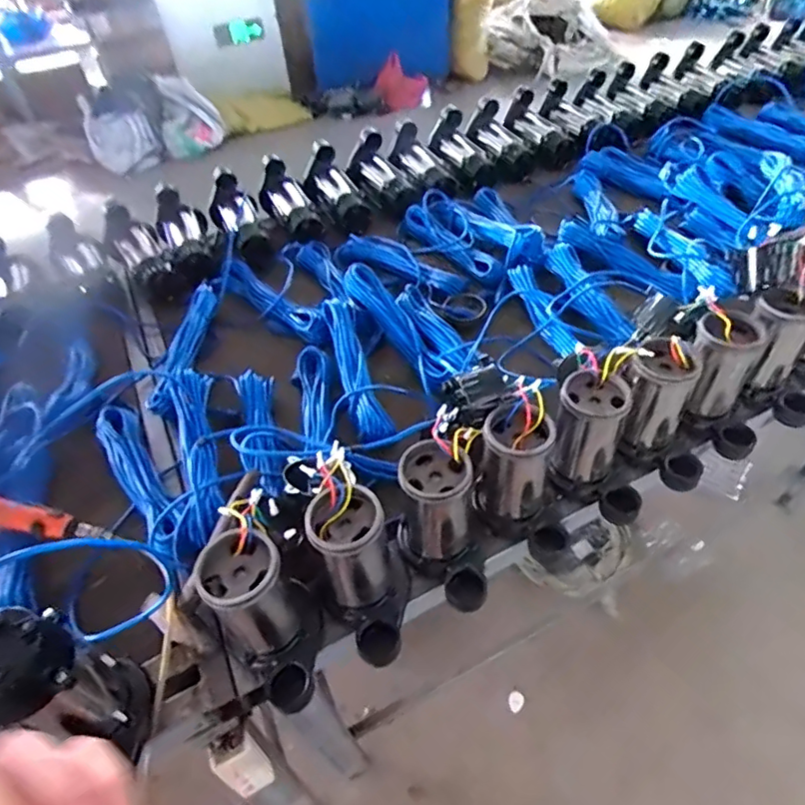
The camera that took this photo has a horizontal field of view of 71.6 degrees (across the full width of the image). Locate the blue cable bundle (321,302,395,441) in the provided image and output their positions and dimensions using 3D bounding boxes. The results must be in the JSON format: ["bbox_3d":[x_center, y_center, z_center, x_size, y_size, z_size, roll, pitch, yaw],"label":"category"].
[{"bbox_3d":[-0.090,-0.071,1.009,0.064,0.039,0.344,-16,47,-9],"label":"blue cable bundle"}]

